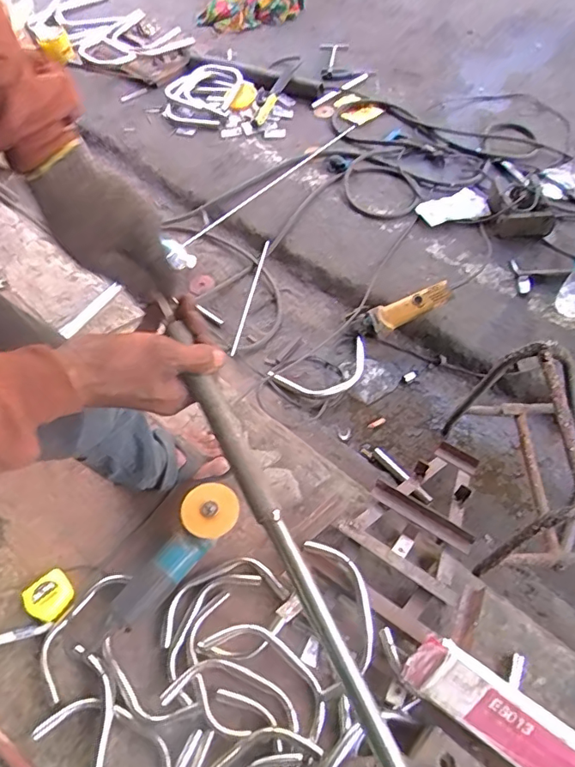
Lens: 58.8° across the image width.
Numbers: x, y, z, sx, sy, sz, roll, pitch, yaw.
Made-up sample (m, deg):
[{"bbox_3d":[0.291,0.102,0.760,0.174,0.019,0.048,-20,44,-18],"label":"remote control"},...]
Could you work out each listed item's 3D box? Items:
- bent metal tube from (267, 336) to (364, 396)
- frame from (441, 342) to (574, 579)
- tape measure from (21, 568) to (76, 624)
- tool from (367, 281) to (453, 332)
[{"bbox_3d":[0.088,-0.032,1.266,0.254,0.041,0.128,-16,57,-10],"label":"bent metal tube"},{"bbox_3d":[0.498,0.118,0.998,0.278,0.330,0.465,-1,58,2],"label":"frame"},{"bbox_3d":[-0.410,0.371,0.885,0.076,0.037,0.073,37,66,23],"label":"tape measure"},{"bbox_3d":[0.309,-0.196,1.295,0.207,0.054,0.060,-24,56,8],"label":"tool"}]

